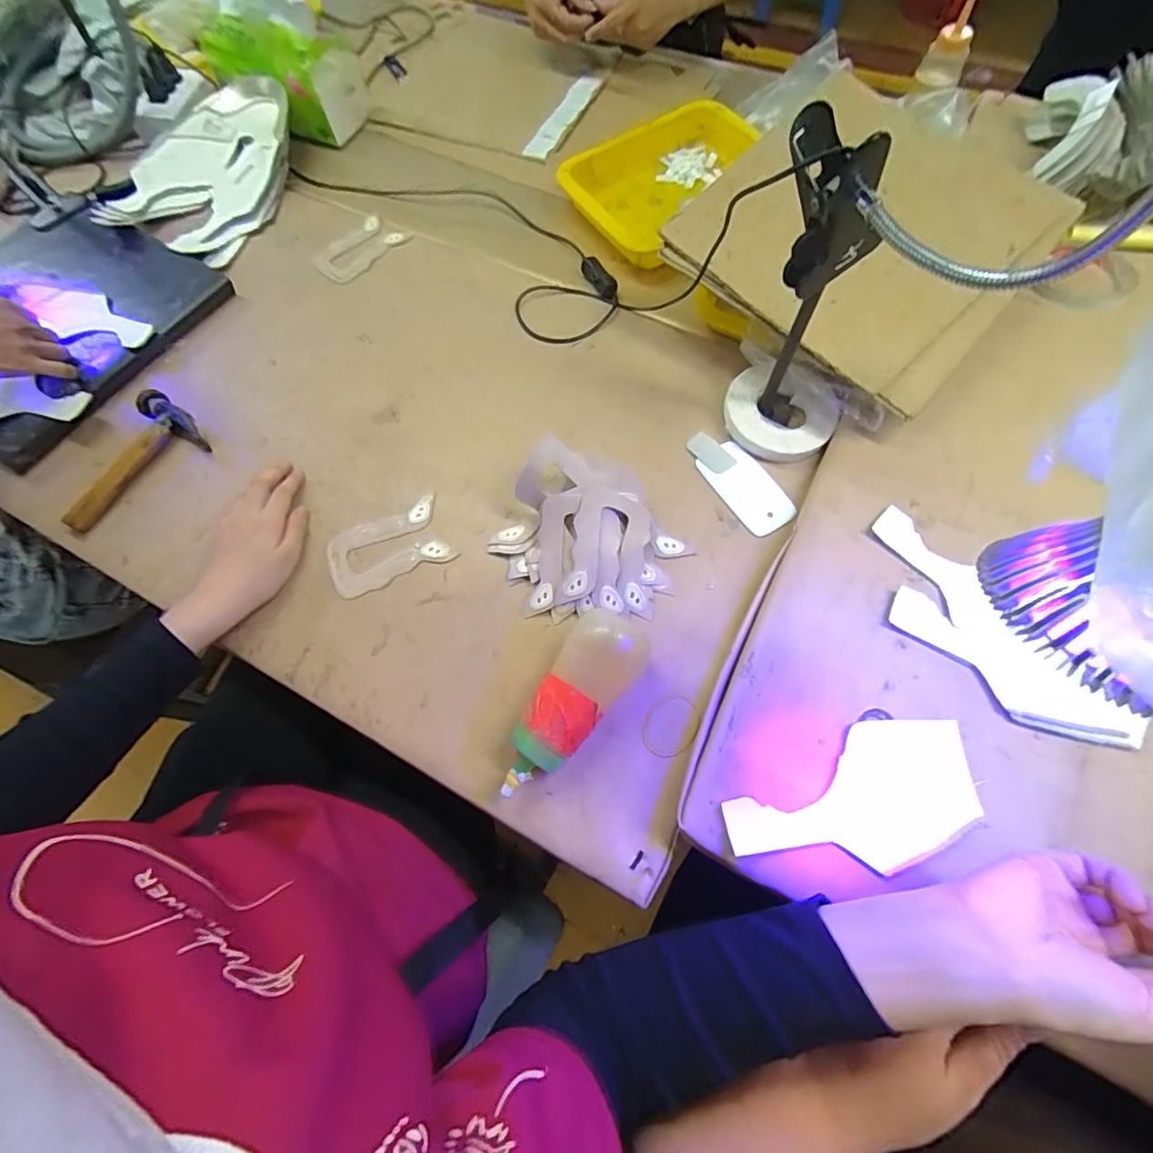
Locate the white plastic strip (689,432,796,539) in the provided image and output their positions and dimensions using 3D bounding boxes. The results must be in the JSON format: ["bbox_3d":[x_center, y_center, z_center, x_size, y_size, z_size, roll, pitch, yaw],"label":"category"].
[{"bbox_3d":[0.161,-0.097,0.521,0.051,0.004,0.124,-33,71,-3],"label":"white plastic strip"}]

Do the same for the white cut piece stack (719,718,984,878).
[{"bbox_3d":[0.200,0.163,0.373,0.183,0.013,0.087,-21,69,-5],"label":"white cut piece stack"}]

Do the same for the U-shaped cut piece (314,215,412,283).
[{"bbox_3d":[-0.273,-0.412,0.662,0.070,0.009,0.111,38,74,12],"label":"U-shaped cut piece"}]

